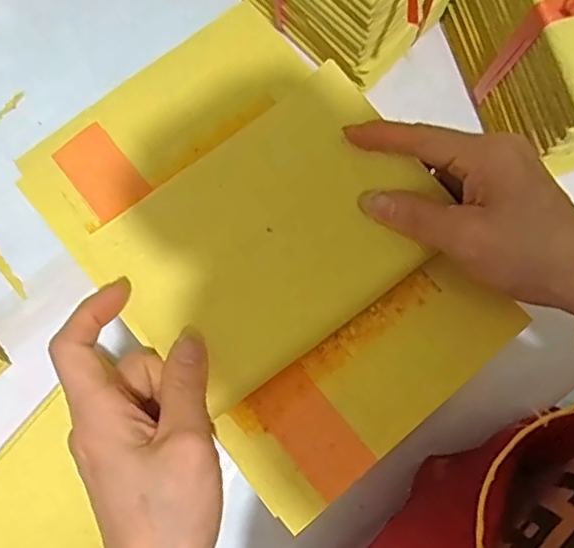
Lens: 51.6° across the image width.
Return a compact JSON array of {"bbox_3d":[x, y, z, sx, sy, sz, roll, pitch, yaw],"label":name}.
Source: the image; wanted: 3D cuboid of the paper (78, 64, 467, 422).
[{"bbox_3d":[-0.008,-0.017,0.300,0.157,0.017,0.111,-37,91,0],"label":"paper"}]

